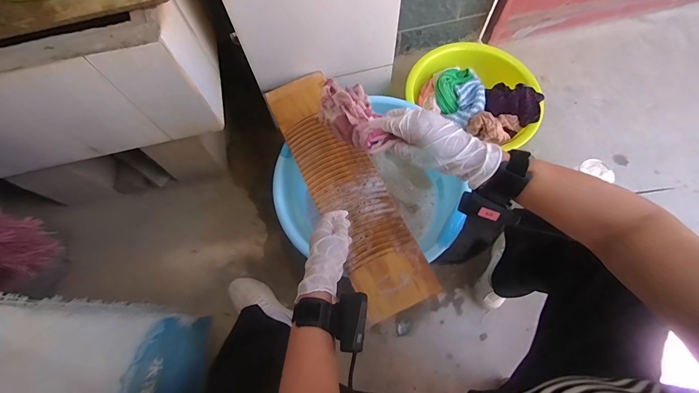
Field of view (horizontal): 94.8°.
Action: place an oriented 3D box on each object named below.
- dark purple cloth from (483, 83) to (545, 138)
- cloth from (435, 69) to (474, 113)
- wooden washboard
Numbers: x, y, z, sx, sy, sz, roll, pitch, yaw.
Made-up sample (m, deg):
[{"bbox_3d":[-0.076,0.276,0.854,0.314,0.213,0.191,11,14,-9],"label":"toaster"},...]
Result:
[{"bbox_3d":[0.433,-0.251,0.859,0.112,0.064,0.155,-26,71,-8],"label":"dark purple cloth"},{"bbox_3d":[0.285,-0.305,0.896,0.079,0.030,0.148,26,72,11],"label":"cloth"},{"bbox_3d":[-0.015,-0.033,0.707,0.156,0.017,0.576,-27,71,-8],"label":"wooden washboard"}]

